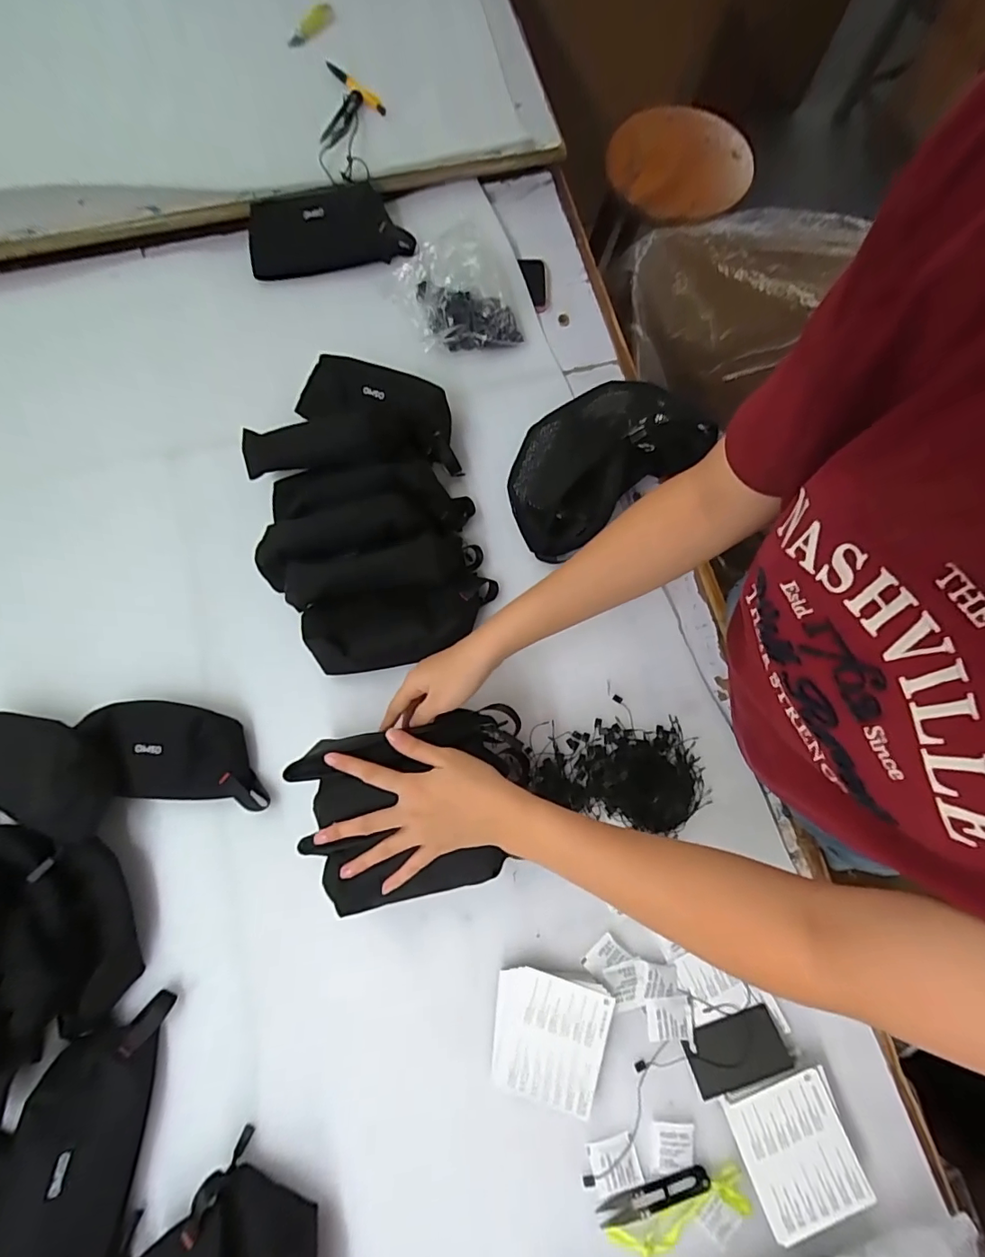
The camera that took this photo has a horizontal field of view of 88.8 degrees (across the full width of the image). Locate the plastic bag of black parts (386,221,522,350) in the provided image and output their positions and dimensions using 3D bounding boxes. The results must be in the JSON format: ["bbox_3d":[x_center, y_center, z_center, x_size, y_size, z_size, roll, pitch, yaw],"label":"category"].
[{"bbox_3d":[-0.049,-0.426,0.641,0.137,0.054,0.163,-24,77,-7],"label":"plastic bag of black parts"}]

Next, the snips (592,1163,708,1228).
[{"bbox_3d":[0.145,0.509,0.449,0.101,0.004,0.023,-18,77,-5],"label":"snips"}]

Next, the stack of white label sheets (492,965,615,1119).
[{"bbox_3d":[0.053,0.381,0.475,0.105,0.023,0.101,14,76,3],"label":"stack of white label sheets"}]

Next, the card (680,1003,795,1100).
[{"bbox_3d":[0.228,0.395,0.471,0.090,0.007,0.049,-16,53,-6],"label":"card"}]

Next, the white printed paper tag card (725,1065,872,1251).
[{"bbox_3d":[0.266,0.455,0.446,0.093,0.026,0.103,-20,78,-3],"label":"white printed paper tag card"}]

